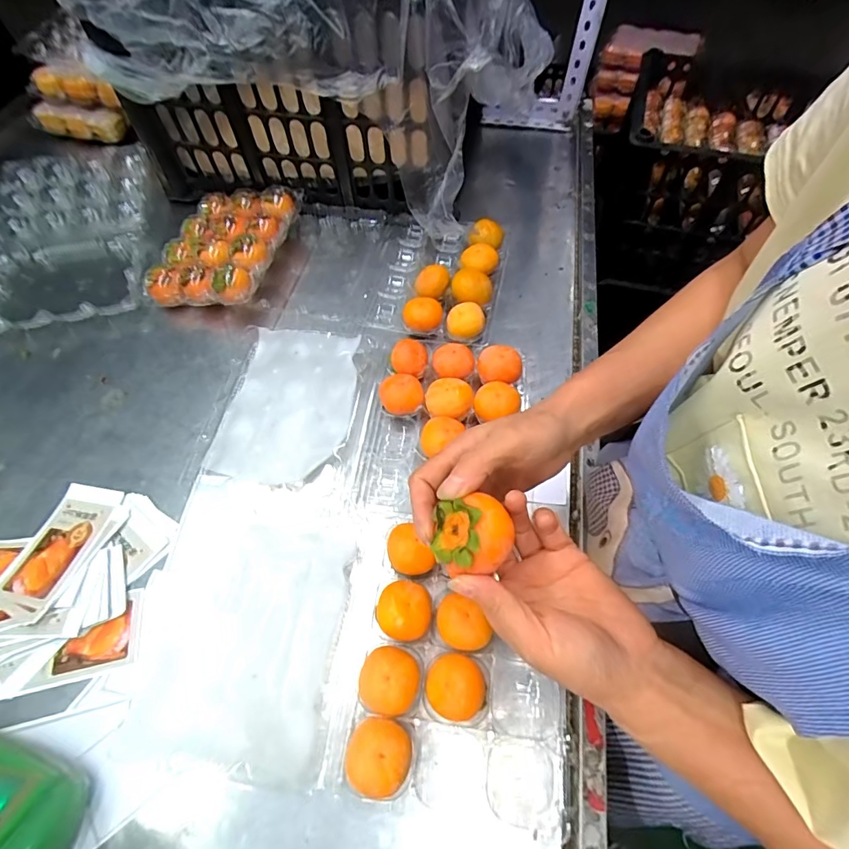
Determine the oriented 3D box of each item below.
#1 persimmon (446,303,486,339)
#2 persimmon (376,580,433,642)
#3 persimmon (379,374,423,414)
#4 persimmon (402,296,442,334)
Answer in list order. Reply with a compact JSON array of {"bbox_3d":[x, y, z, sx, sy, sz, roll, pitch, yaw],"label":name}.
[{"bbox_3d":[0.051,-0.126,0.571,0.048,0.036,0.047,0,60,0],"label":"persimmon"},{"bbox_3d":[-0.018,0.165,0.400,0.046,0.034,0.047,0,60,0],"label":"persimmon"},{"bbox_3d":[-0.026,-0.030,0.515,0.047,0.036,0.044,0,60,0],"label":"persimmon"},{"bbox_3d":[-0.002,-0.136,0.576,0.047,0.033,0.037,3,60,2],"label":"persimmon"}]

